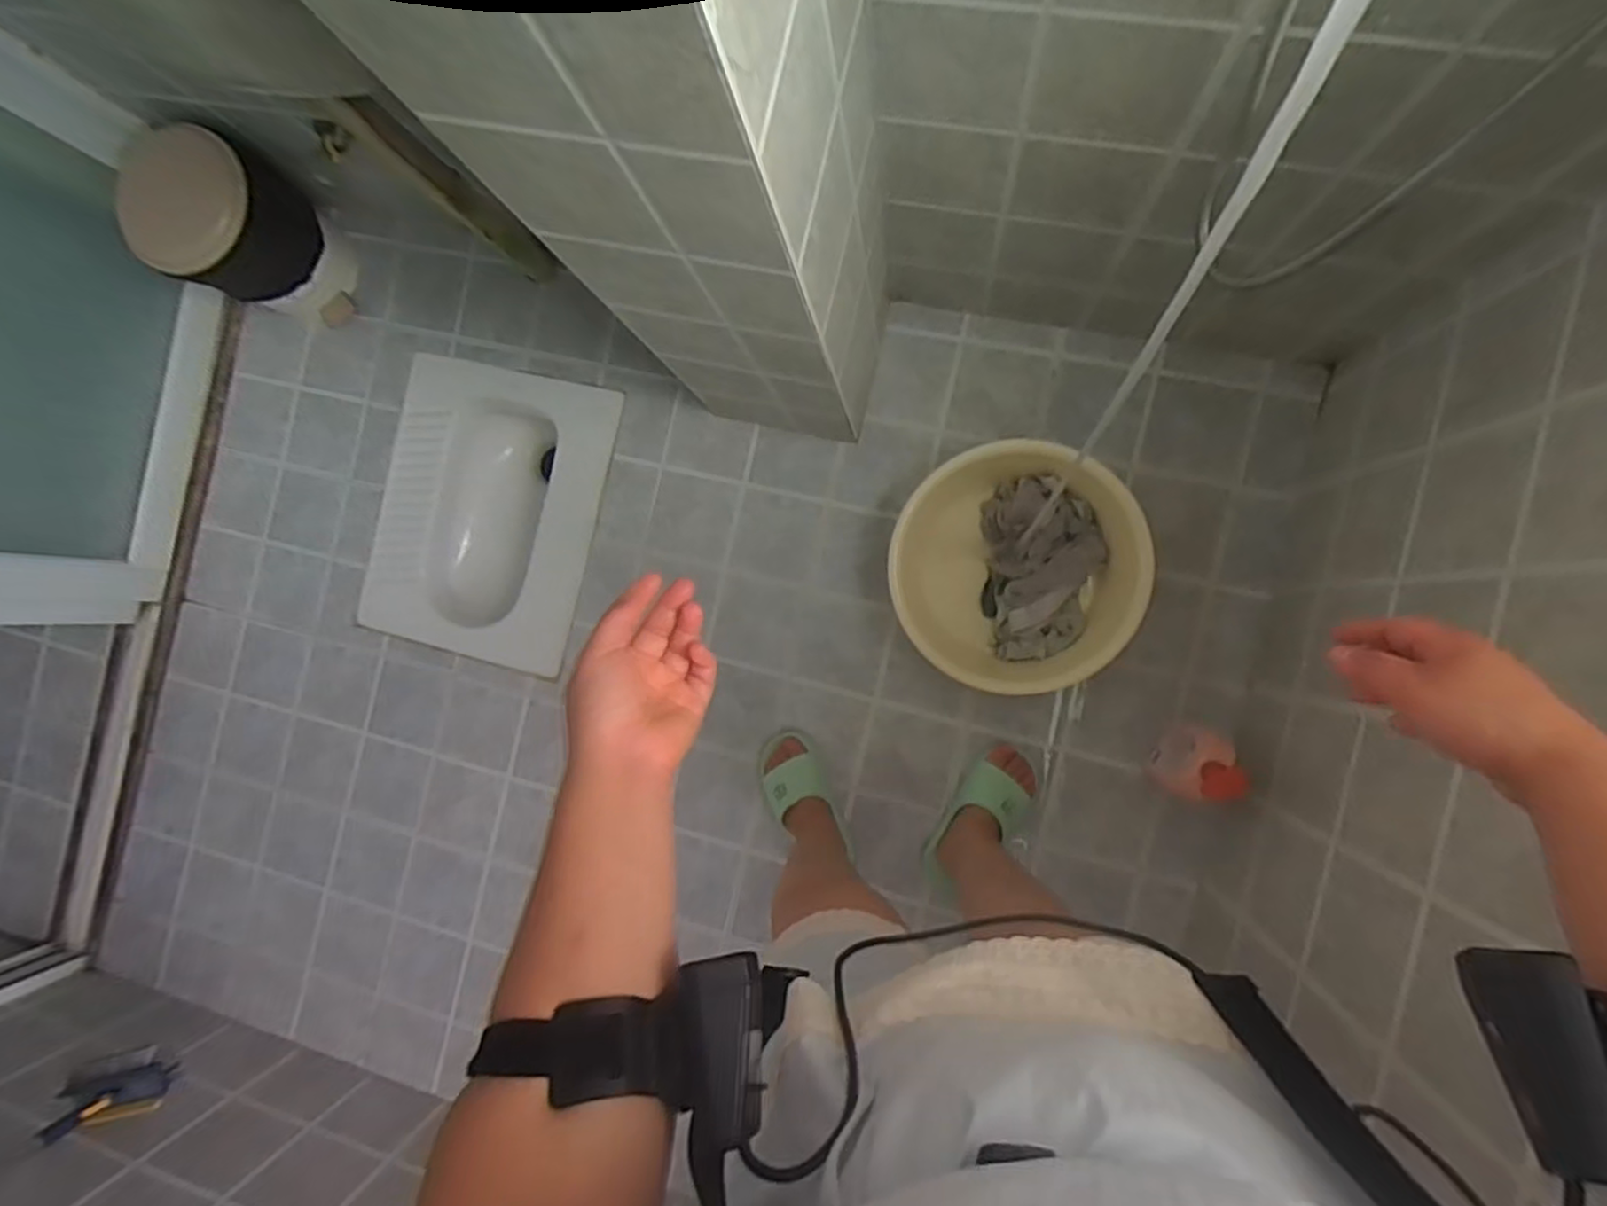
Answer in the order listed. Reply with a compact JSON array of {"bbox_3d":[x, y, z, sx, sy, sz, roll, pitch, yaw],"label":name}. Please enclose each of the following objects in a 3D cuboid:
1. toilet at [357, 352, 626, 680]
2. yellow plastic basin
[{"bbox_3d":[-0.560,-0.163,1.354,0.418,0.179,0.528,12,92,9],"label":"toilet"},{"bbox_3d":[0.312,-0.047,1.059,0.334,0.128,0.358,0,87,9],"label":"yellow plastic basin"}]

